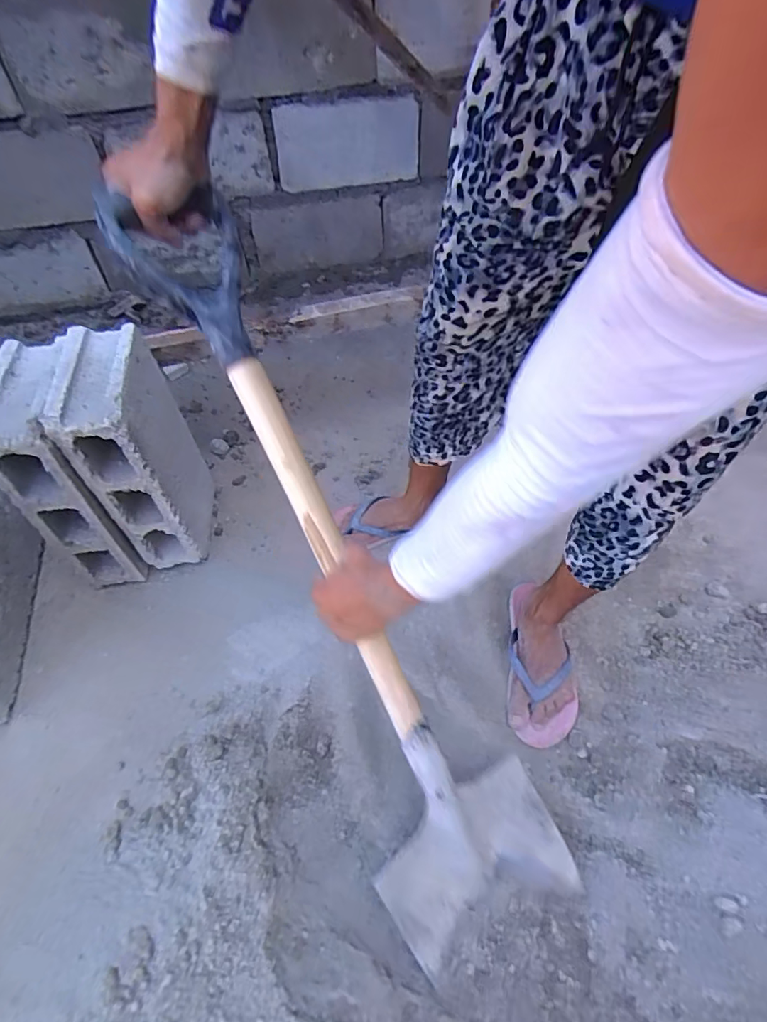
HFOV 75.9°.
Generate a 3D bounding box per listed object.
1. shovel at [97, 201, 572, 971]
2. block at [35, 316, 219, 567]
[{"bbox_3d":[-0.018,0.134,0.535,0.218,0.069,0.950,-29,102,-21],"label":"shovel"},{"bbox_3d":[-0.392,-0.077,0.822,0.108,0.398,0.197,-7,53,-5],"label":"block"}]

